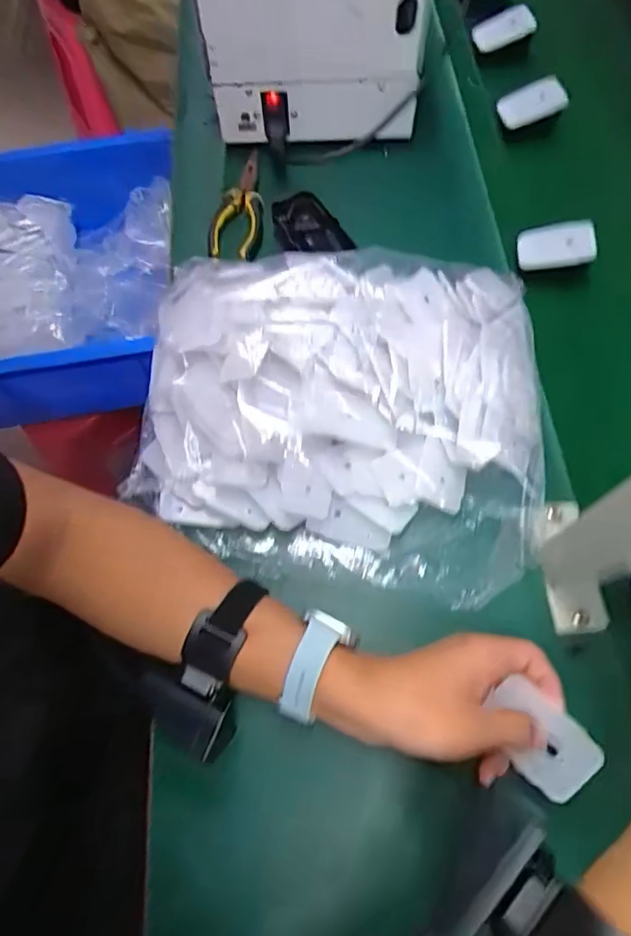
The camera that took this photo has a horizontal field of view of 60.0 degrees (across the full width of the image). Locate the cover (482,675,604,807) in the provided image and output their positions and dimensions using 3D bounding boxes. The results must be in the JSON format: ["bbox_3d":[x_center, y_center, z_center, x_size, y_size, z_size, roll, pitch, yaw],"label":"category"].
[{"bbox_3d":[0.142,0.171,0.348,0.047,0.004,0.067,-40,59,-7],"label":"cover"}]

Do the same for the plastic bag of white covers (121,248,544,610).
[{"bbox_3d":[0.021,-0.062,0.454,0.340,0.079,0.288,11,68,6],"label":"plastic bag of white covers"}]

